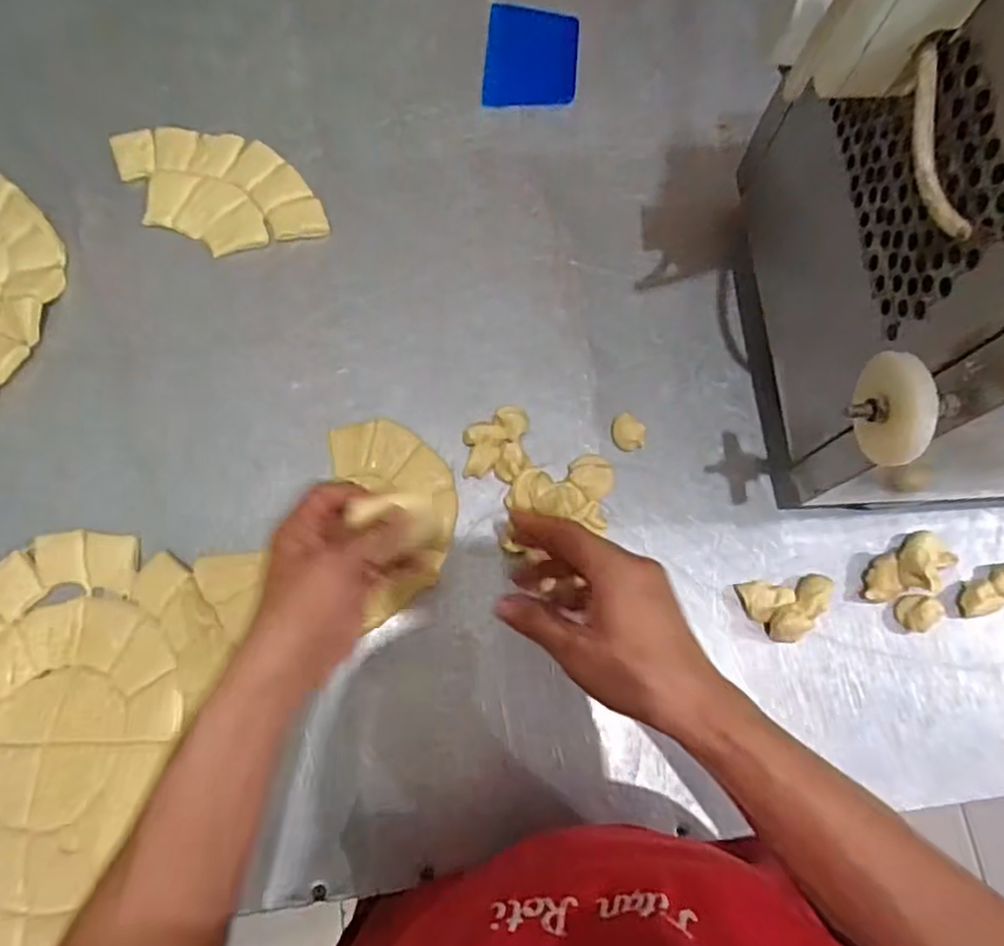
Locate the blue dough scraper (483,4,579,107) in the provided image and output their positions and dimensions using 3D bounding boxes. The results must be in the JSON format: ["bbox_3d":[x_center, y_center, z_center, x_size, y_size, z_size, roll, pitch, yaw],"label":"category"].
[{"bbox_3d":[0.031,-0.444,0.714,0.096,0.006,0.128,3,75,1],"label":"blue dough scraper"}]

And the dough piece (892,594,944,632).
[{"bbox_3d":[0.344,0.115,0.550,0.034,0.016,0.029,-2,75,-1],"label":"dough piece"}]

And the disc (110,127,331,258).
[{"bbox_3d":[-0.279,-0.278,0.657,0.225,0.004,0.116,25,77,6],"label":"disc"}]

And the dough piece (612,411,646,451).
[{"bbox_3d":[0.111,-0.035,0.593,0.025,0.028,0.030,-1,75,0],"label":"dough piece"}]

